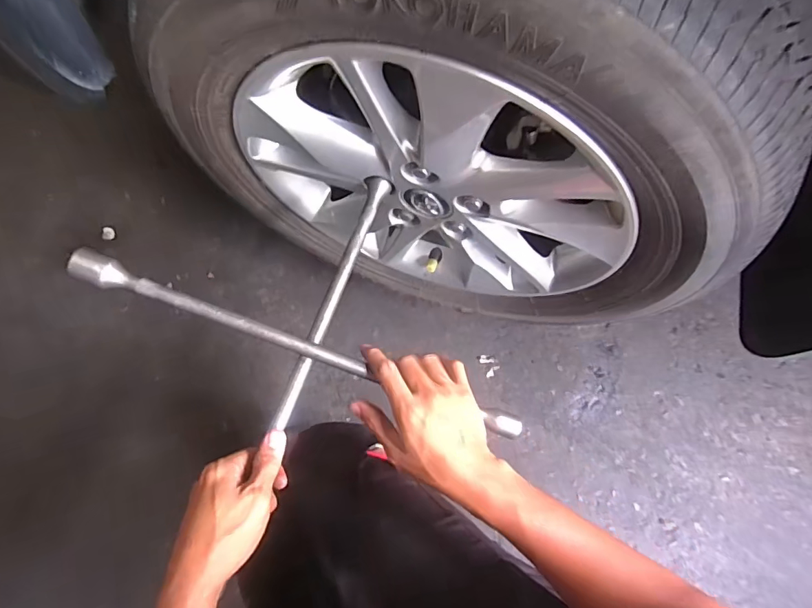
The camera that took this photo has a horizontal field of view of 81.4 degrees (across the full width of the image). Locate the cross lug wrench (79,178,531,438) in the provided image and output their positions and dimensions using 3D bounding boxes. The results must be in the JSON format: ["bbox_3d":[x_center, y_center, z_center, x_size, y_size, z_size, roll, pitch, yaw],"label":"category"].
[{"bbox_3d":[-0.096,0.045,0.470,0.340,0.024,0.310,-19,80,-19],"label":"cross lug wrench"}]

